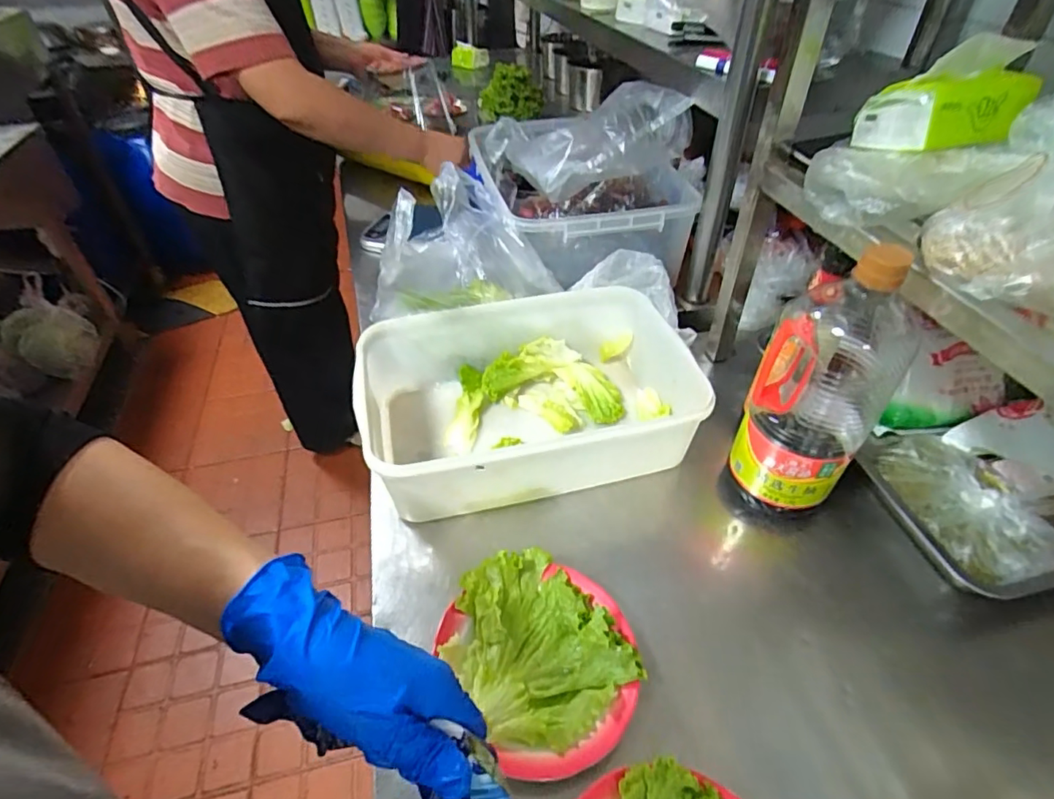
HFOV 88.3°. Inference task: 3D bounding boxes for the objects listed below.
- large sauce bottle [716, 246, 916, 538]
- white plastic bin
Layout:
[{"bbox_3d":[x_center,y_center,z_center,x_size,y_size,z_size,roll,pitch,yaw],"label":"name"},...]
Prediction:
[{"bbox_3d":[0.275,-0.003,0.521,0.108,0.298,0.098,28,51,26],"label":"large sauce bottle"},{"bbox_3d":[0.015,-0.003,0.640,0.378,0.116,0.237,-11,45,-10],"label":"white plastic bin"}]

